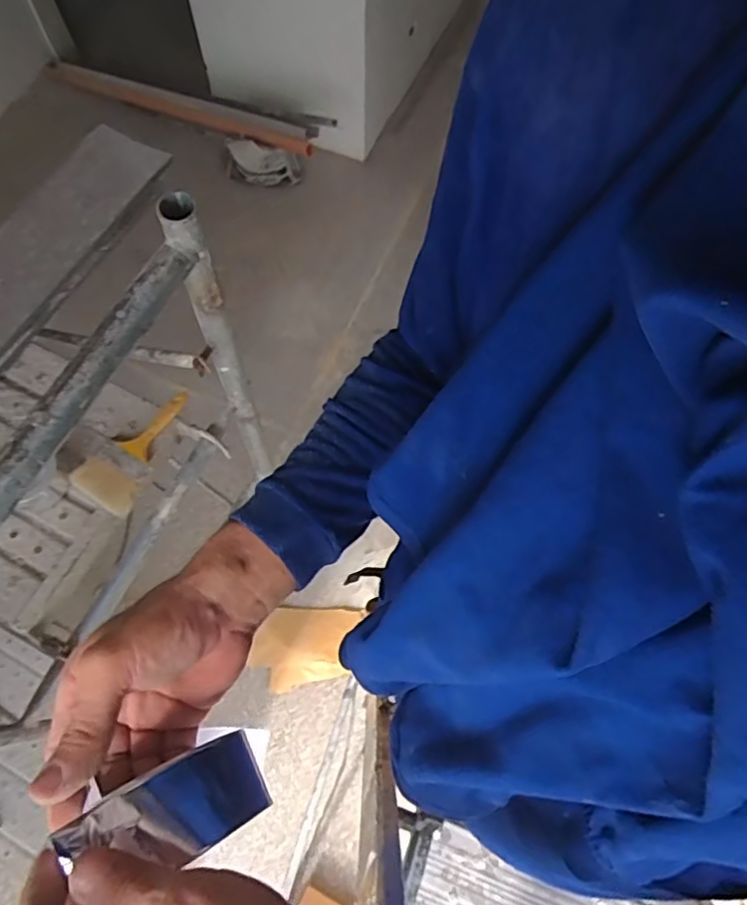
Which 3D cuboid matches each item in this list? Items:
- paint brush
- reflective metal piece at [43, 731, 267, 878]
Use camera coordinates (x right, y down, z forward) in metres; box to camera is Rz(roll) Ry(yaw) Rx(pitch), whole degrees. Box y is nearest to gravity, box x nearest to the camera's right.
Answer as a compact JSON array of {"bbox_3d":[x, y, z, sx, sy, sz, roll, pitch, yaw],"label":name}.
[{"bbox_3d":[-0.381,-0.012,0.948,0.110,0.024,0.215,32,70,12],"label":"paint brush"},{"bbox_3d":[-0.107,0.188,0.311,0.105,0.020,0.048,2,61,-40],"label":"reflective metal piece"}]

